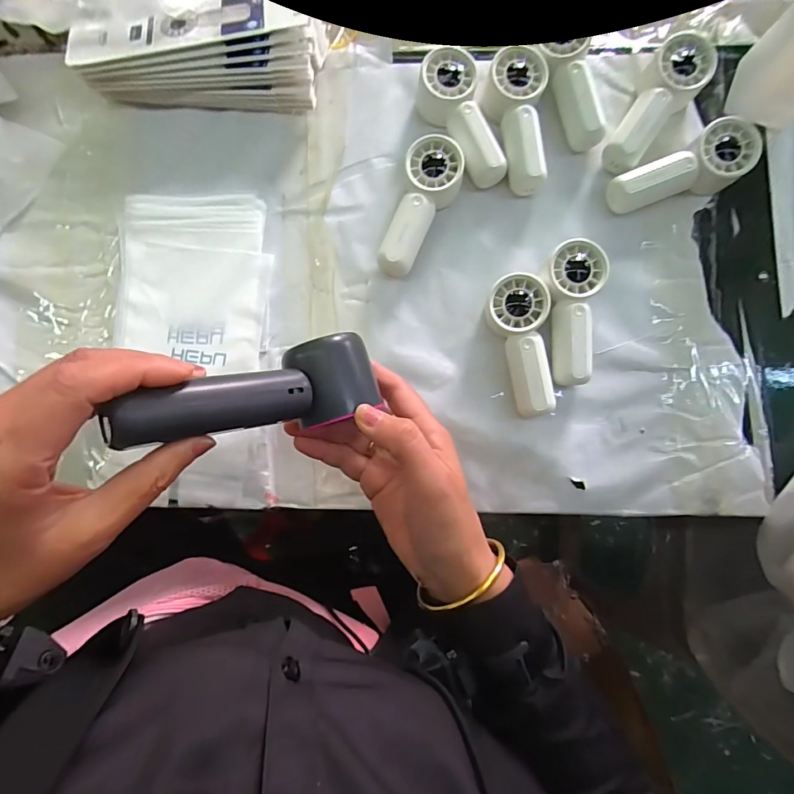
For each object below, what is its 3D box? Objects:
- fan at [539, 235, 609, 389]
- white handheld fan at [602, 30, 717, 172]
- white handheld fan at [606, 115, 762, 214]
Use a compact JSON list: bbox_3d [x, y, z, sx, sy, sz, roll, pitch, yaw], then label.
[{"bbox_3d":[0.136,-0.066,0.358,0.045,0.033,0.111,5,85,2],"label":"fan"},{"bbox_3d":[0.208,-0.239,0.368,0.046,0.033,0.116,37,87,4],"label":"white handheld fan"},{"bbox_3d":[0.228,-0.179,0.361,0.109,0.034,0.044,-25,85,-1],"label":"white handheld fan"}]

